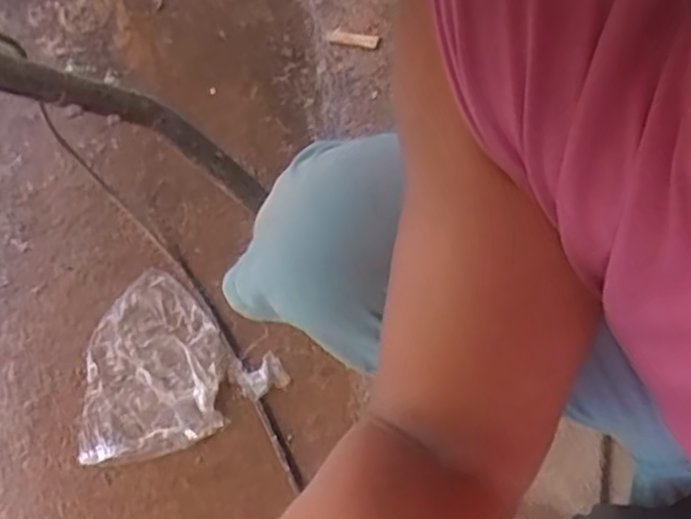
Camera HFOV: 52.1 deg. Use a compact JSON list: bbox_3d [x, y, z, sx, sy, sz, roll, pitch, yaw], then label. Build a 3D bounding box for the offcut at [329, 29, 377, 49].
[{"bbox_3d":[0.009,-0.281,0.898,0.069,0.005,0.016,15,80,19],"label":"offcut"}]

